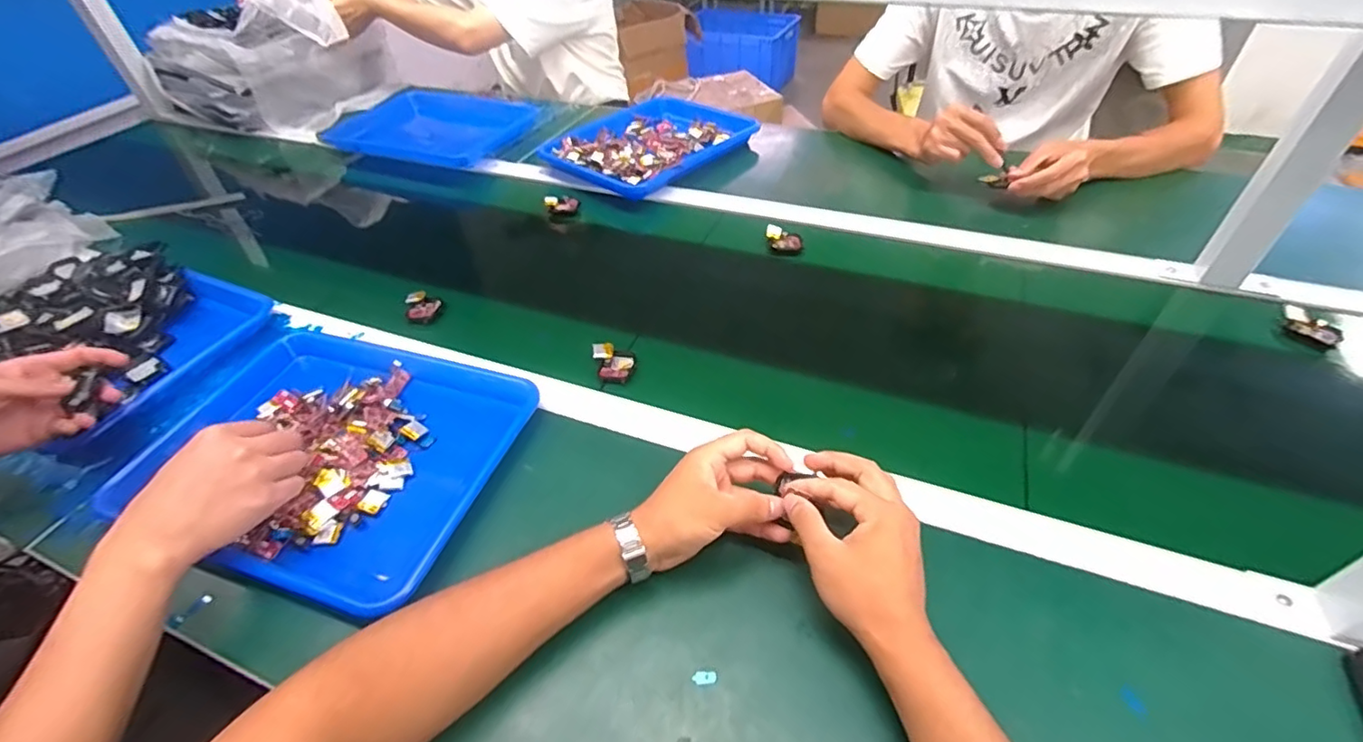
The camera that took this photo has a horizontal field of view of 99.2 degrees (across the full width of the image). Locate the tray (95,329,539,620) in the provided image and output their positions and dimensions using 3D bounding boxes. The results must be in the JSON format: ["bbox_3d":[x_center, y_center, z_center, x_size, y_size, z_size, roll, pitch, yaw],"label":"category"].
[{"bbox_3d":[-0.328,0.068,0.561,0.339,0.039,0.260,13,48,16],"label":"tray"}]

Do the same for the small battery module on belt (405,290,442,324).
[{"bbox_3d":[-0.321,-0.080,0.721,0.040,0.019,0.046,-25,48,-19],"label":"small battery module on belt"}]

